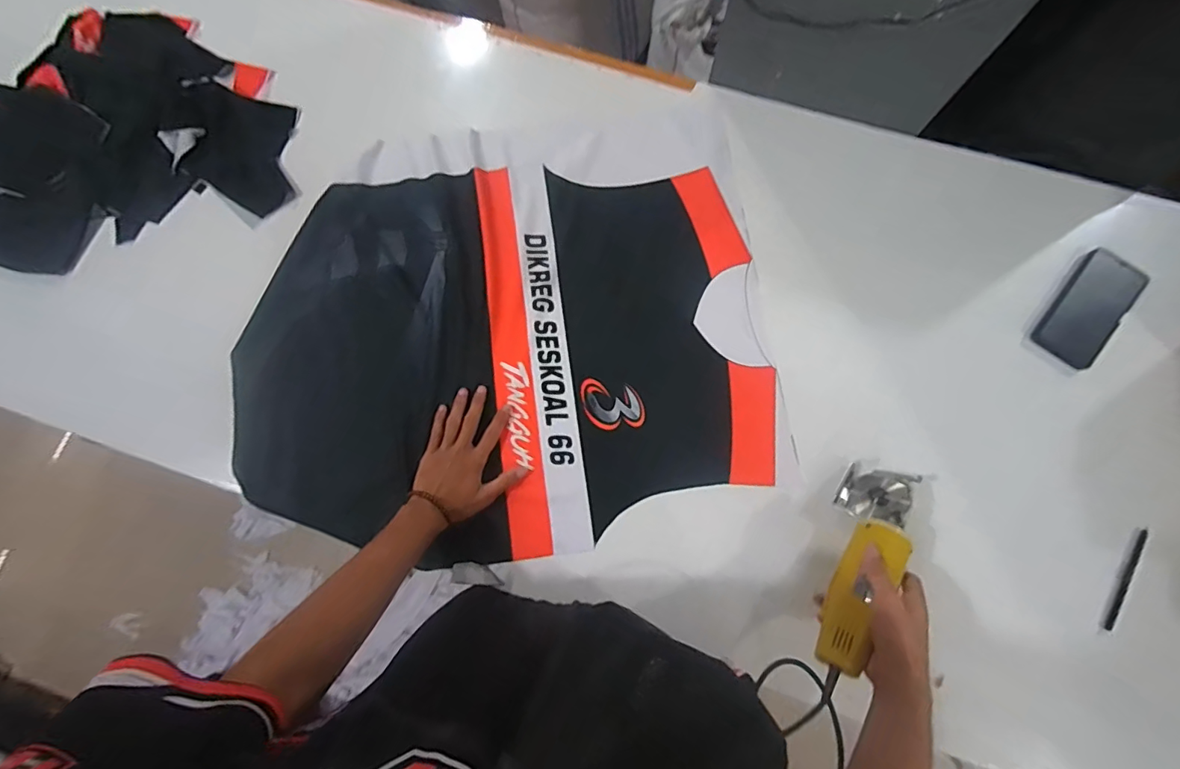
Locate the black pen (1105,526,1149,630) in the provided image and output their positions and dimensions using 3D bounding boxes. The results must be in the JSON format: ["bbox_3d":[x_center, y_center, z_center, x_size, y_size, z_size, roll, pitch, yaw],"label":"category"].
[{"bbox_3d":[0.667,0.241,0.629,0.013,0.010,0.135,29,80,7],"label":"black pen"}]

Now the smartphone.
[{"bbox_3d":[0.677,-0.105,0.685,0.086,0.019,0.164,38,81,9],"label":"smartphone"}]

